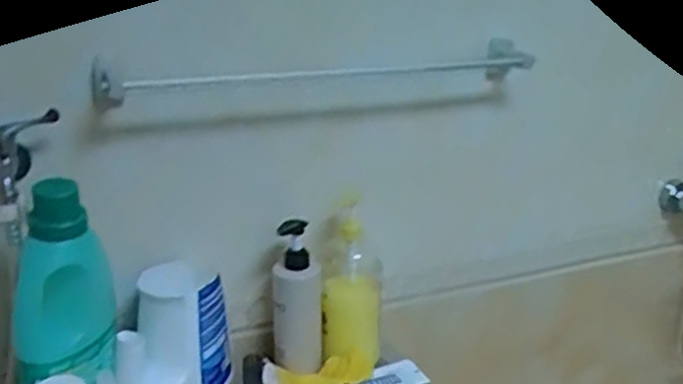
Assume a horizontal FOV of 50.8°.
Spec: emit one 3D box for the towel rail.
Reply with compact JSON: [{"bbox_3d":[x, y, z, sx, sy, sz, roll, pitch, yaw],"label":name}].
[{"bbox_3d":[-0.013,-0.163,0.975,0.617,0.057,0.106,-8,21,-21],"label":"towel rail"}]

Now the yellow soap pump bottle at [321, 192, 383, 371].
[{"bbox_3d":[0.015,0.126,1.015,0.079,0.239,0.076,4,20,12],"label":"yellow soap pump bottle"}]

